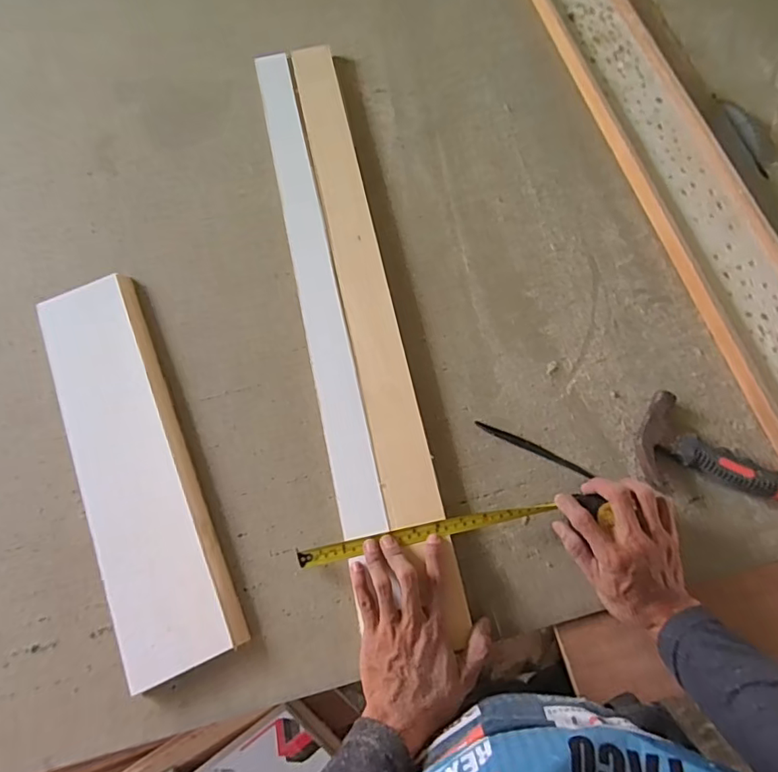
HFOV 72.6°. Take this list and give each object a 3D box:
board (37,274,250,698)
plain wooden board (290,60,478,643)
[{"bbox_3d":[-0.300,0.083,0.613,0.122,0.026,0.473,-24,71,-6],"label":"board"},{"bbox_3d":[-0.030,-0.124,0.664,0.062,0.016,0.799,-13,71,-2],"label":"plain wooden board"}]

